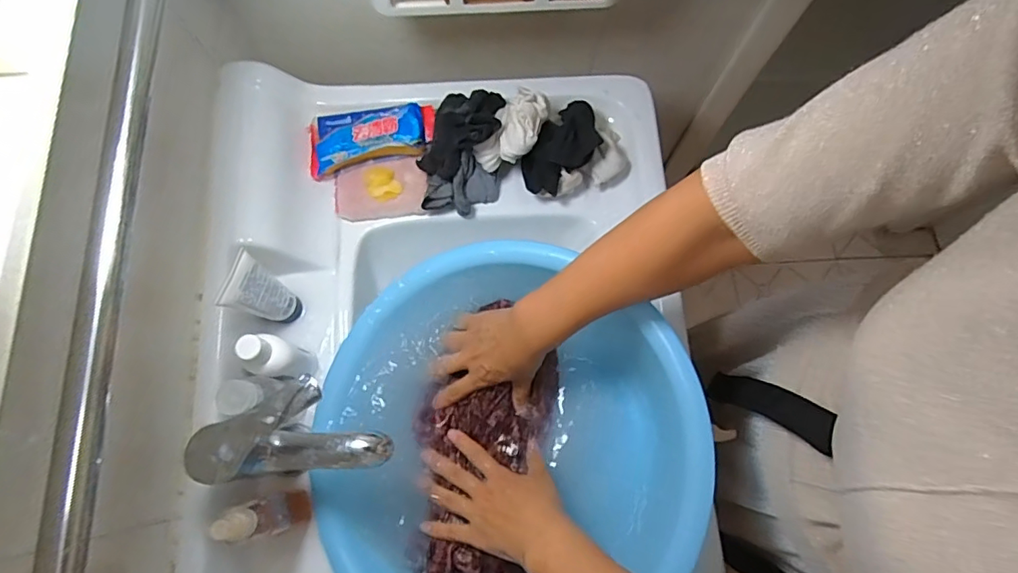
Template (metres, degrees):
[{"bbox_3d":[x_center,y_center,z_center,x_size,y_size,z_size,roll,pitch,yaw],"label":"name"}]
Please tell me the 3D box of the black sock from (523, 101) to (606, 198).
[{"bbox_3d":[0.061,-0.158,0.593,0.066,0.045,0.114,39,76,9],"label":"black sock"}]

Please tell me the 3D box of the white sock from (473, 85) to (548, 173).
[{"bbox_3d":[0.005,-0.172,0.580,0.059,0.052,0.088,23,74,5],"label":"white sock"}]

